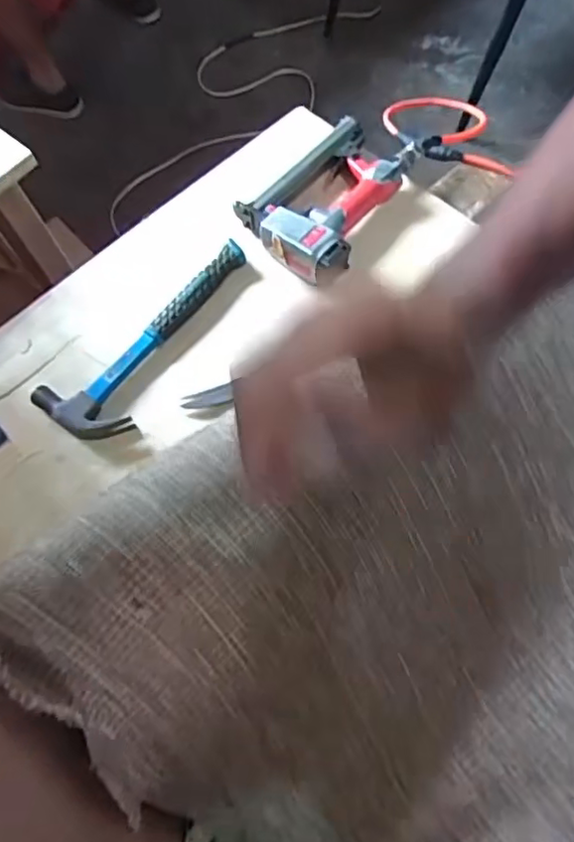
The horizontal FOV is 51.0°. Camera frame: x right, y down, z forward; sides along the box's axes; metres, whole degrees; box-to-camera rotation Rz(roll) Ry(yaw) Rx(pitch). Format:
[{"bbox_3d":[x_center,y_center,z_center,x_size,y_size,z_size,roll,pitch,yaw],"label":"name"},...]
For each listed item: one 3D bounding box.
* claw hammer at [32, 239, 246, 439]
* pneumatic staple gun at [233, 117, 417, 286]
[{"bbox_3d":[-0.133,-0.085,0.633,0.092,0.024,0.267,40,74,17],"label":"claw hammer"},{"bbox_3d":[0.048,-0.261,0.684,0.141,0.043,0.213,34,73,15],"label":"pneumatic staple gun"}]

